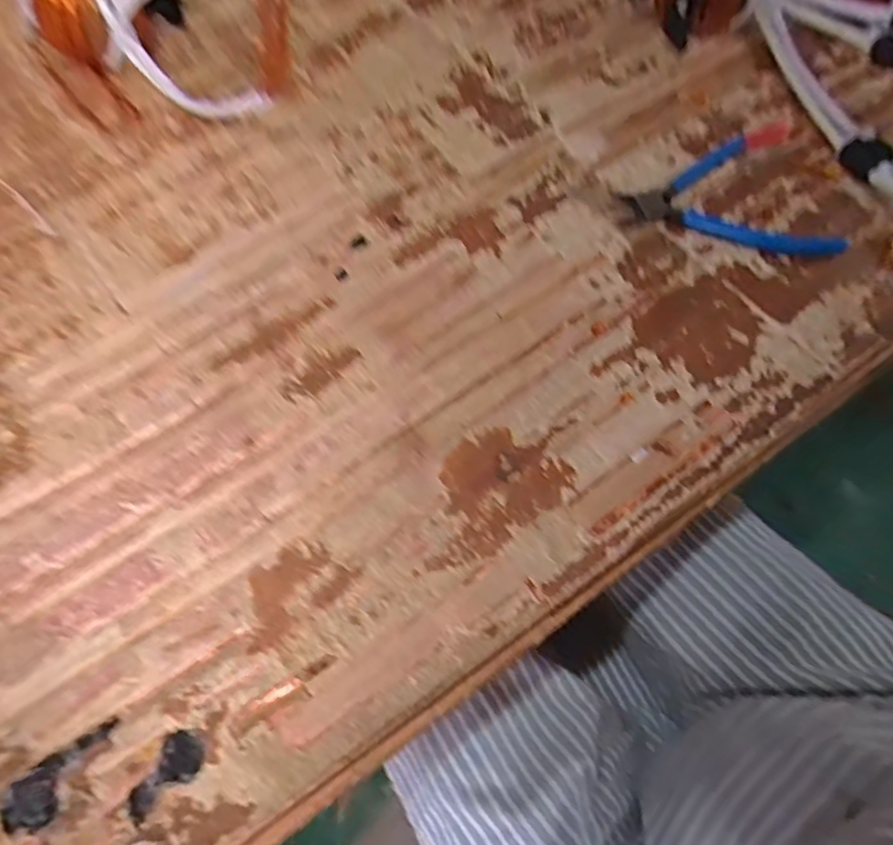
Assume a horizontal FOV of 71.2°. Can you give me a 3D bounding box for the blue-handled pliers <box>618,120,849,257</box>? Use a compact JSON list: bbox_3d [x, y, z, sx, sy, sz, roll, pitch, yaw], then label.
[{"bbox_3d":[0.197,-0.156,0.437,0.136,0.018,0.121,-12,64,-4],"label":"blue-handled pliers"}]

